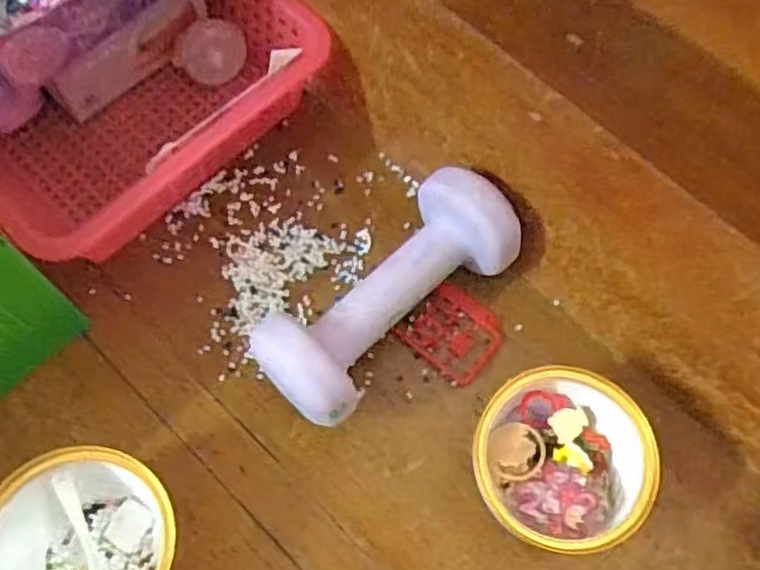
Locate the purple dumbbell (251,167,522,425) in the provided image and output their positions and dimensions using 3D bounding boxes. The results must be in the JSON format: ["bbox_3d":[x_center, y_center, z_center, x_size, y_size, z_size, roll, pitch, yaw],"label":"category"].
[{"bbox_3d":[0.005,0.006,0.446,0.177,0.069,0.074,-43,76,-13],"label":"purple dumbbell"}]

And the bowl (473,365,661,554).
[{"bbox_3d":[0.104,0.101,0.419,0.098,0.057,0.098,0,71,0],"label":"bowl"}]

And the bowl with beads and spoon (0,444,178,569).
[{"bbox_3d":[-0.159,0.142,0.396,0.095,0.058,0.097,1,69,-2],"label":"bowl with beads and spoon"}]

